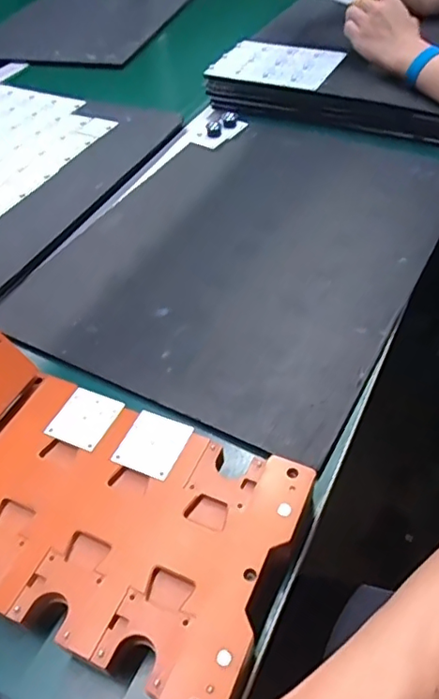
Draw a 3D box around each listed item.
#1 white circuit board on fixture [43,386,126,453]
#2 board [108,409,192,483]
[{"bbox_3d":[-0.104,0.052,0.427,0.044,0.004,0.047,16,51,19],"label":"white circuit board on fixture"},{"bbox_3d":[-0.049,0.069,0.407,0.045,0.006,0.047,17,51,20],"label":"board"}]

